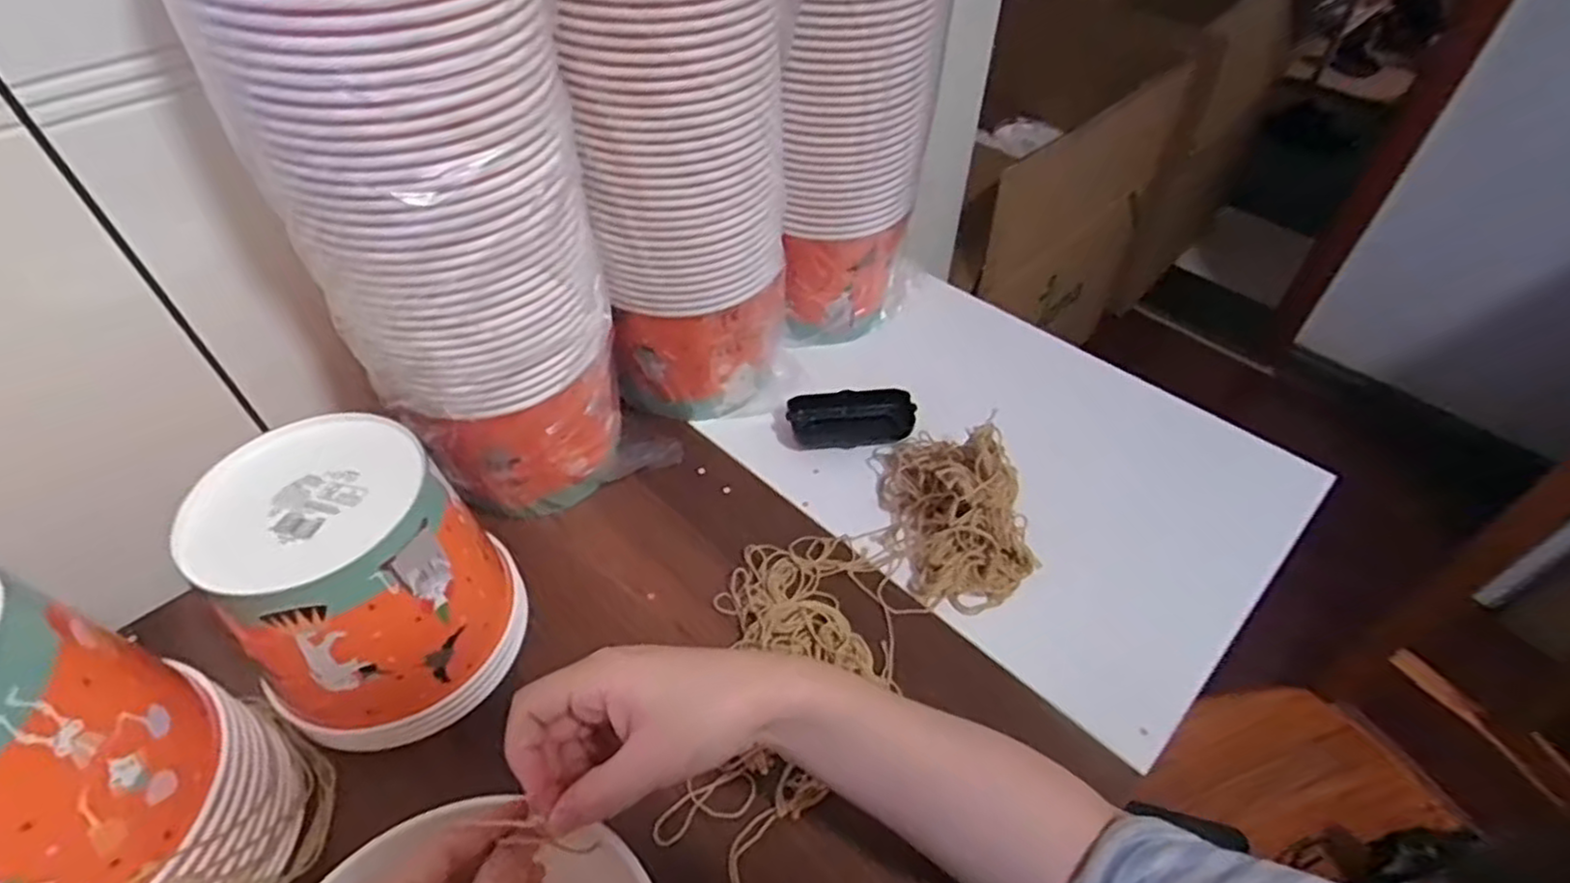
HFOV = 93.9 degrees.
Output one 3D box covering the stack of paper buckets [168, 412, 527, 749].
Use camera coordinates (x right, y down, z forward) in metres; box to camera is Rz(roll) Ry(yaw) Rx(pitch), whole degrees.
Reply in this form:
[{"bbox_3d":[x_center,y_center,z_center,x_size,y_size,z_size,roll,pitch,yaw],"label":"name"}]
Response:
[{"bbox_3d":[-0.261,0.088,0.464,0.150,0.157,0.145,-35,57,-27],"label":"stack of paper buckets"}]

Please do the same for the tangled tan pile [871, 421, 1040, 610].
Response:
[{"bbox_3d":[0.130,0.041,0.562,0.102,0.073,0.152,-8,48,-7],"label":"tangled tan pile"}]

